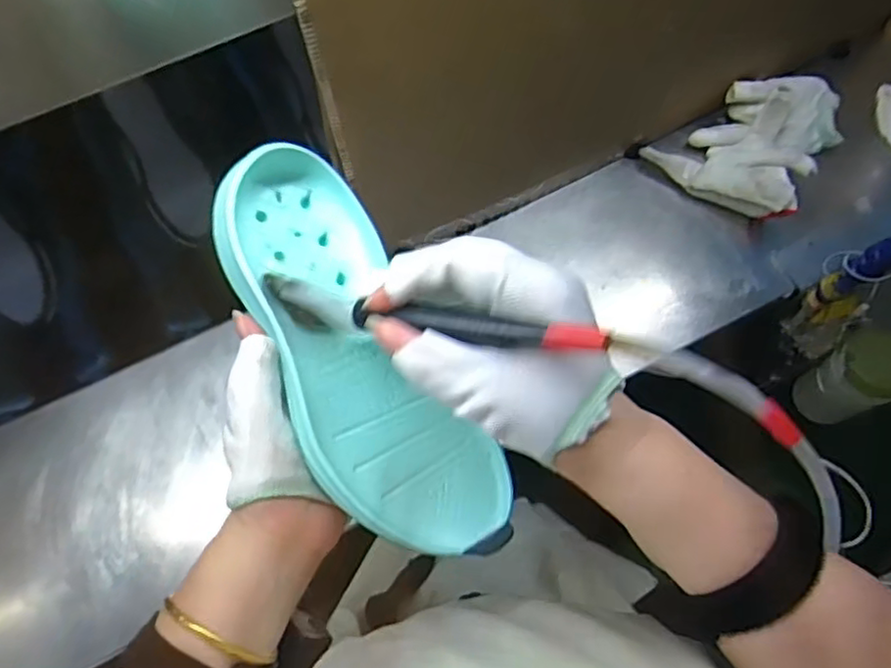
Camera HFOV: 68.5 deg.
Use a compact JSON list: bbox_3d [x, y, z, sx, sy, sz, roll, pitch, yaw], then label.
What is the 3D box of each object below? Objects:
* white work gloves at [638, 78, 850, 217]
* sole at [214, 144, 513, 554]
[{"bbox_3d":[0.333,-0.206,0.686,0.187,0.065,0.136,-42,77,-13],"label":"white work gloves"},{"bbox_3d":[-0.045,0.010,0.329,0.081,0.029,0.212,-26,87,-10],"label":"sole"}]

